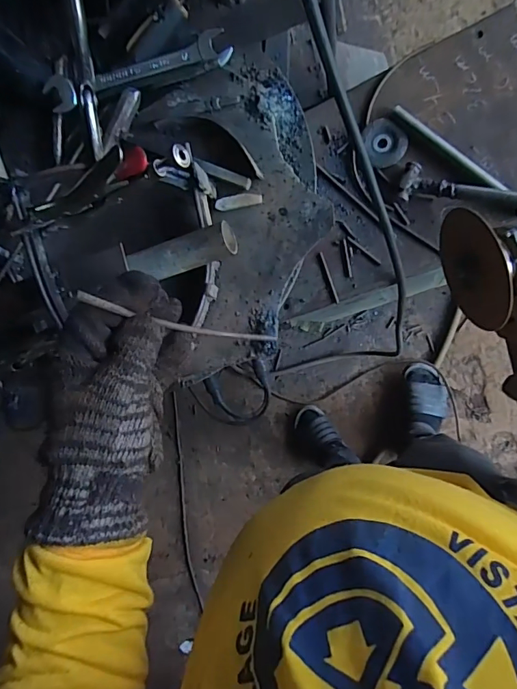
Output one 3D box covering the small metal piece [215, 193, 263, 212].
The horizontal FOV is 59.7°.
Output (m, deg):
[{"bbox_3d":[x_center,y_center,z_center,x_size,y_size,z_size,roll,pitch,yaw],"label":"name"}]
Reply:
[{"bbox_3d":[-0.019,-0.142,0.446,0.047,0.007,0.013,-7,88,16],"label":"small metal piece"}]

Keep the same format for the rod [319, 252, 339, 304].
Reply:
[{"bbox_3d":[0.117,-0.110,0.745,0.007,0.009,0.088,-19,85,16],"label":"rod"}]

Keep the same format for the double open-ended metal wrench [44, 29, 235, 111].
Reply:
[{"bbox_3d":[-0.134,-0.298,0.487,0.210,0.018,0.046,-7,88,16],"label":"double open-ended metal wrench"}]

